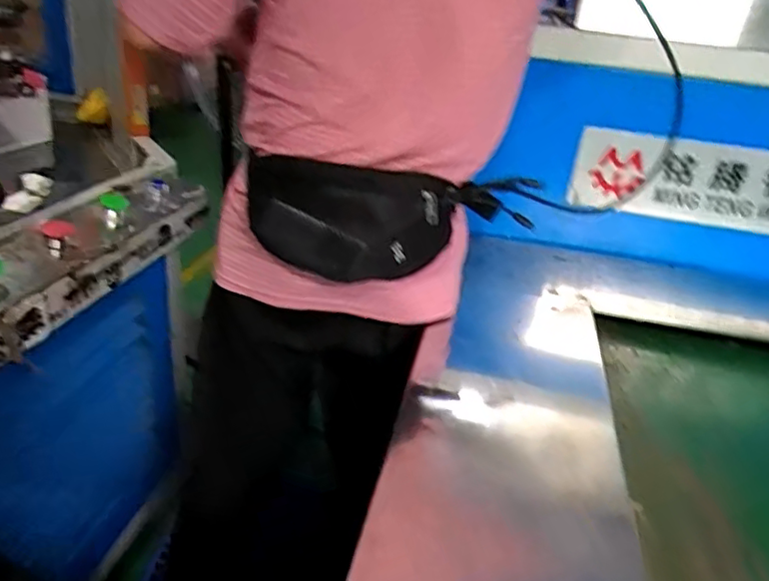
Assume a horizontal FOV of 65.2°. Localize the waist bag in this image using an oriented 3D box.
[{"bbox_3d":[-0.049,-0.088,0.757,0.265,0.129,0.082,6,27,0],"label":"waist bag"}]

